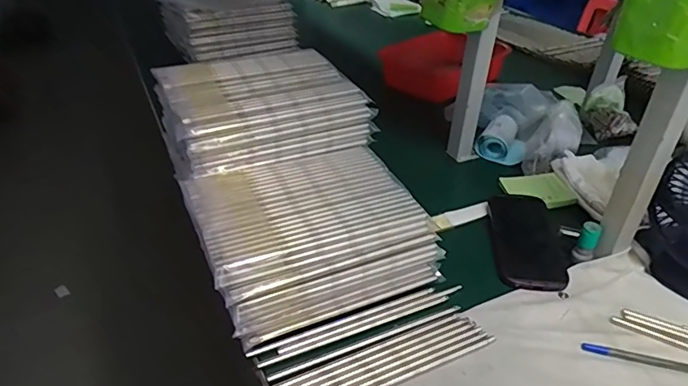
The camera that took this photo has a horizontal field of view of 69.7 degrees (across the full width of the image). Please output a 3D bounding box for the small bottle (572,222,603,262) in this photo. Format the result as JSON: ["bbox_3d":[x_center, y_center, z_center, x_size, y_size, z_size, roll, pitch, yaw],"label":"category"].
[{"bbox_3d":[0.303,0.061,0.615,0.022,0.055,0.019,21,39,26],"label":"small bottle"}]

